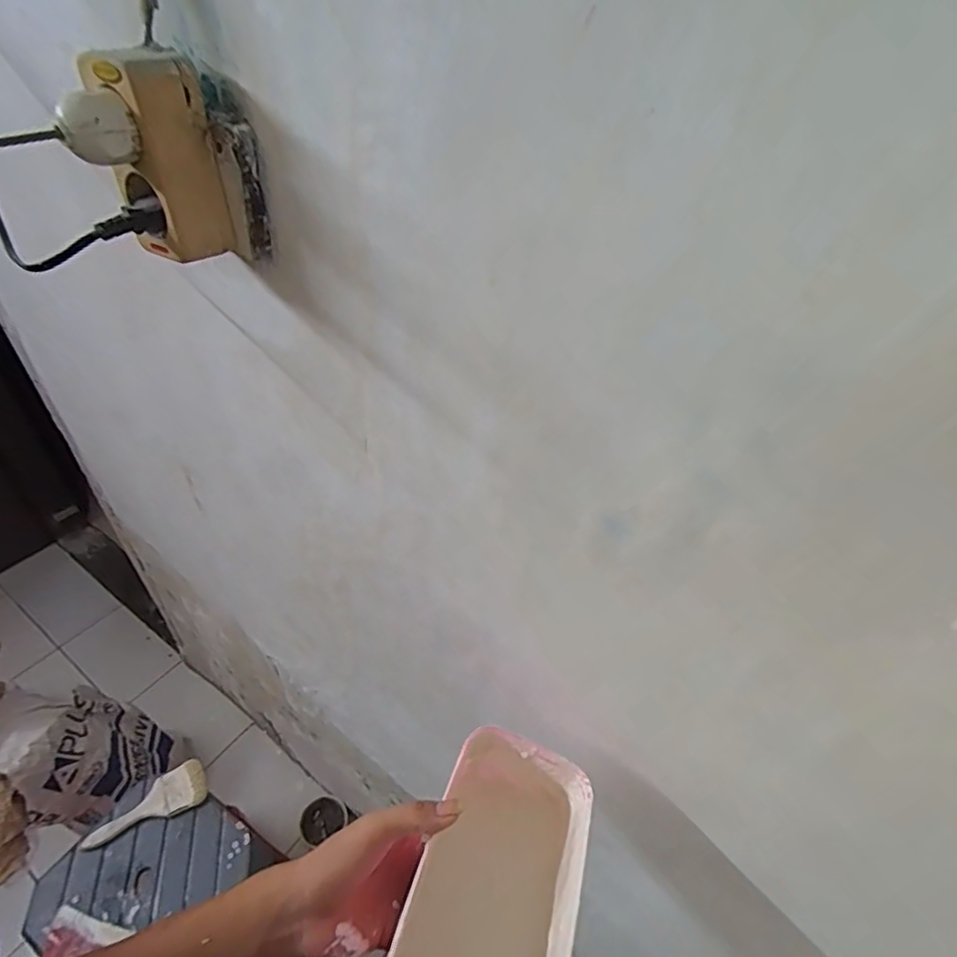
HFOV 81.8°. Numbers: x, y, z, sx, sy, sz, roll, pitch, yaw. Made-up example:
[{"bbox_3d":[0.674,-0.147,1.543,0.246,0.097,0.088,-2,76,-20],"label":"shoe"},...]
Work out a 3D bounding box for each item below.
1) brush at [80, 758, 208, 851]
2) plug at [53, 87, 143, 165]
[{"bbox_3d":[-0.538,0.536,0.897,0.176,0.012,0.069,-23,70,-28],"label":"brush"},{"bbox_3d":[-0.212,-0.194,0.309,0.037,0.034,0.029,-17,47,-24],"label":"plug"}]

